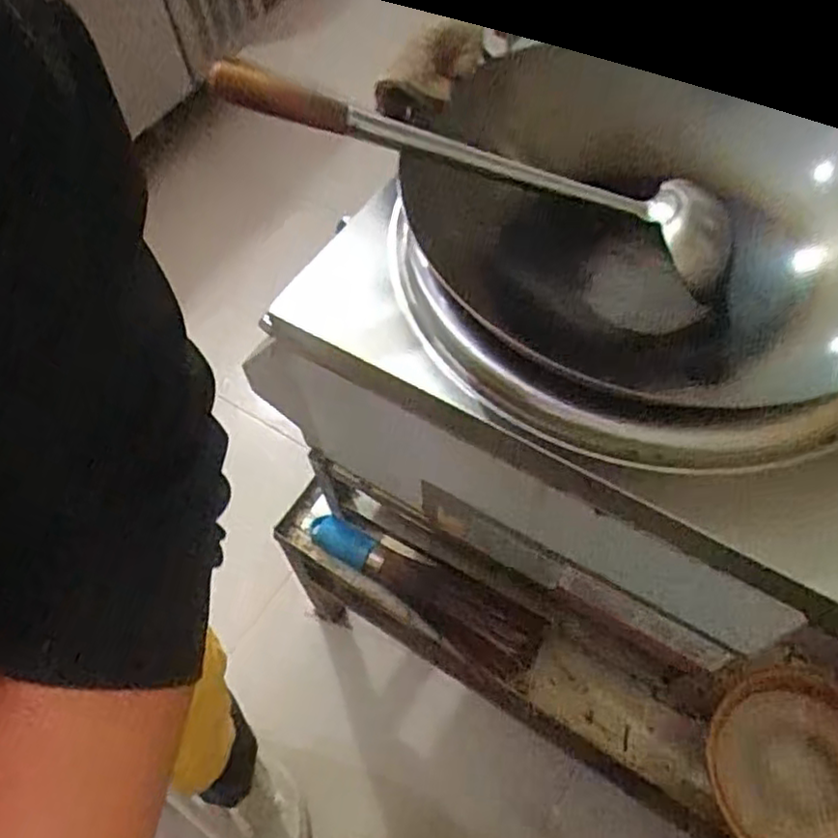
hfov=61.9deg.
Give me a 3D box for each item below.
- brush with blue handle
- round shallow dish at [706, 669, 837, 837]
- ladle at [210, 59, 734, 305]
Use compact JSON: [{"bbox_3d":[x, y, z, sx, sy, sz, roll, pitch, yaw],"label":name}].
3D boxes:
[{"bbox_3d":[-0.002,0.213,0.868,0.329,0.070,0.073,27,64,17],"label":"brush with blue handle"},{"bbox_3d":[0.396,0.372,0.714,0.193,0.046,0.203,-4,81,27],"label":"round shallow dish"},{"bbox_3d":[0.069,-0.223,0.646,0.474,0.093,0.076,17,60,-5],"label":"ladle"}]

